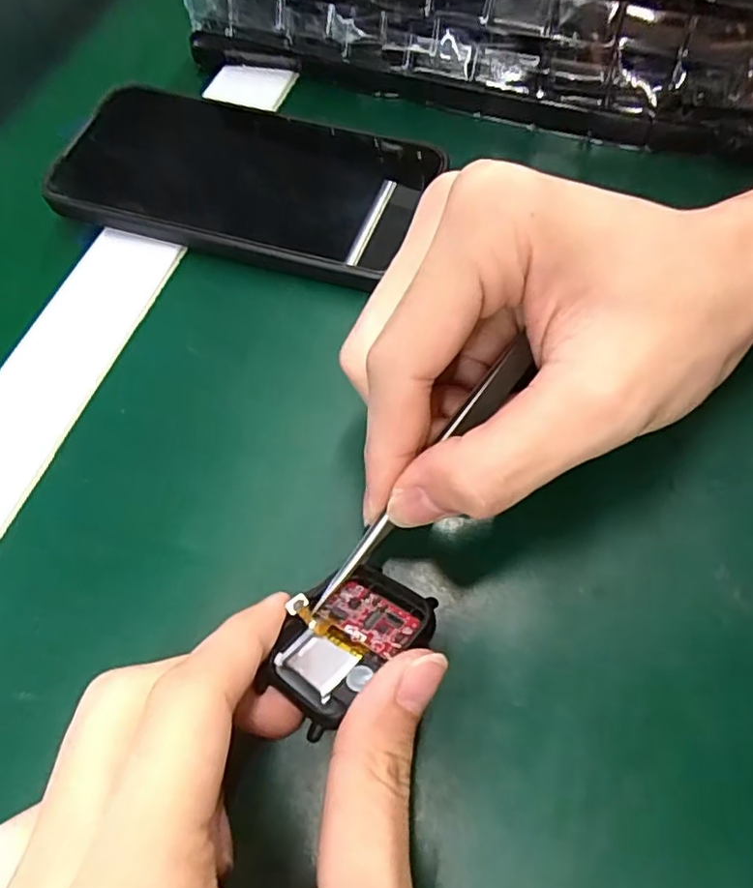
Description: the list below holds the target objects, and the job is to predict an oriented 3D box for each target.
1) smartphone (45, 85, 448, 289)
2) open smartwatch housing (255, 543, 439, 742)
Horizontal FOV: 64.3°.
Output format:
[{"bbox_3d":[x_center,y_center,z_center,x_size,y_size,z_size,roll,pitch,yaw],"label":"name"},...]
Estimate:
[{"bbox_3d":[-0.058,-0.113,0.260,0.152,0.016,0.078,15,66,8],"label":"smartphone"},{"bbox_3d":[-0.009,0.054,0.169,0.045,0.012,0.036,-39,42,-27],"label":"open smartwatch housing"}]

